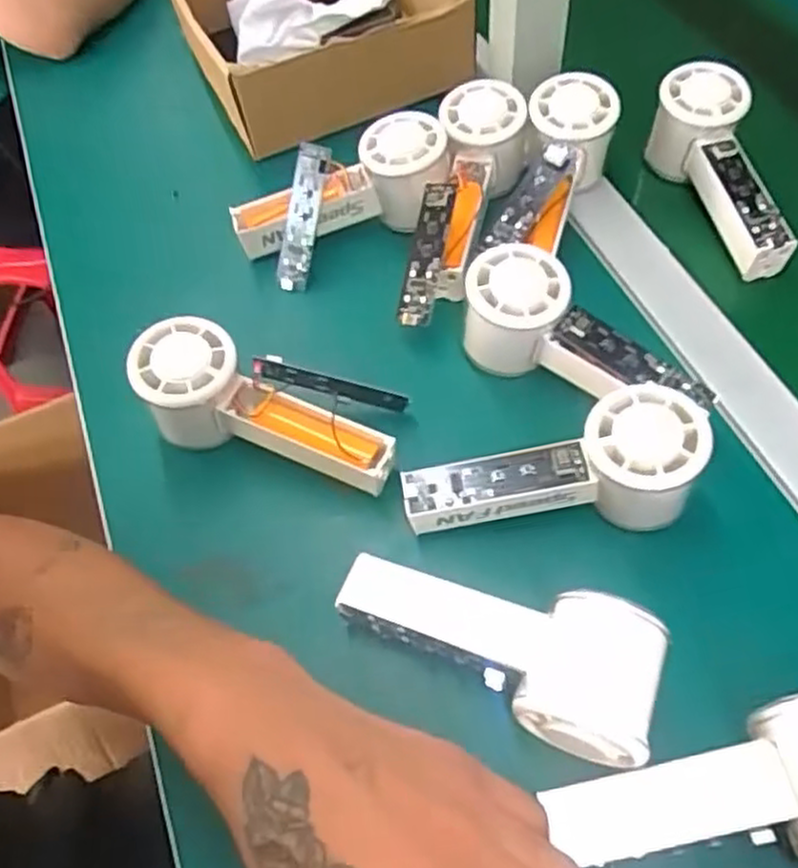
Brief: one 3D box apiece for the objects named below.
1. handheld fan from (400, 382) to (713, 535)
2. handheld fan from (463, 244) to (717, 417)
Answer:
[{"bbox_3d":[0.080,0.023,0.389,0.151,0.054,0.055,-13,58,12],"label":"handheld fan"},{"bbox_3d":[0.104,-0.050,0.416,0.138,0.049,0.051,32,66,22],"label":"handheld fan"}]

